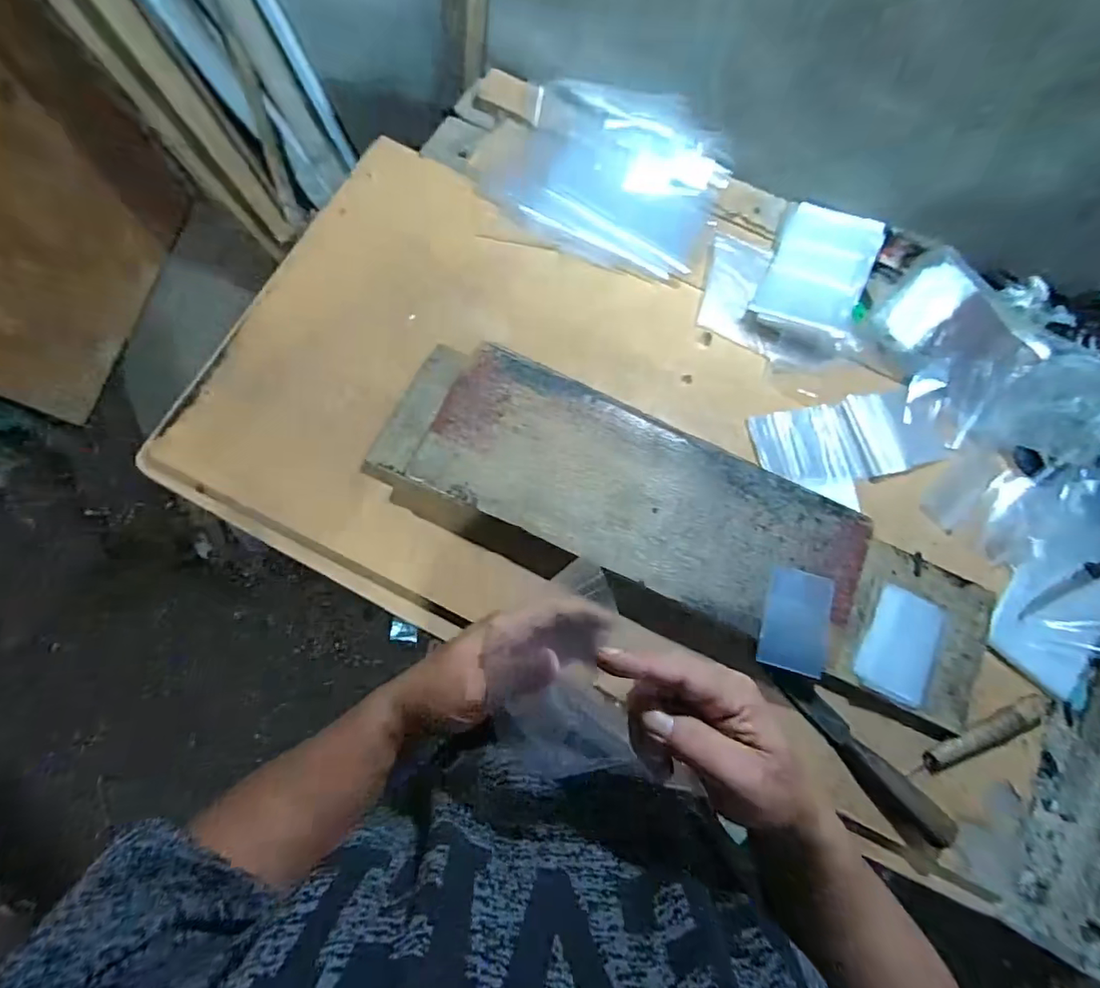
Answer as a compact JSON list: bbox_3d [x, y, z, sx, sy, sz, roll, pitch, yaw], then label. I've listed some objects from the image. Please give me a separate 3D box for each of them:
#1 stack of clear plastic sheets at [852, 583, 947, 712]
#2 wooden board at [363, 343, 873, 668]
[{"bbox_3d":[0.374,0.161,0.560,0.070,0.011,0.110,25,78,4],"label":"stack of clear plastic sheets"},{"bbox_3d":[0.070,0.006,0.570,0.519,0.030,0.204,25,78,4],"label":"wooden board"}]

